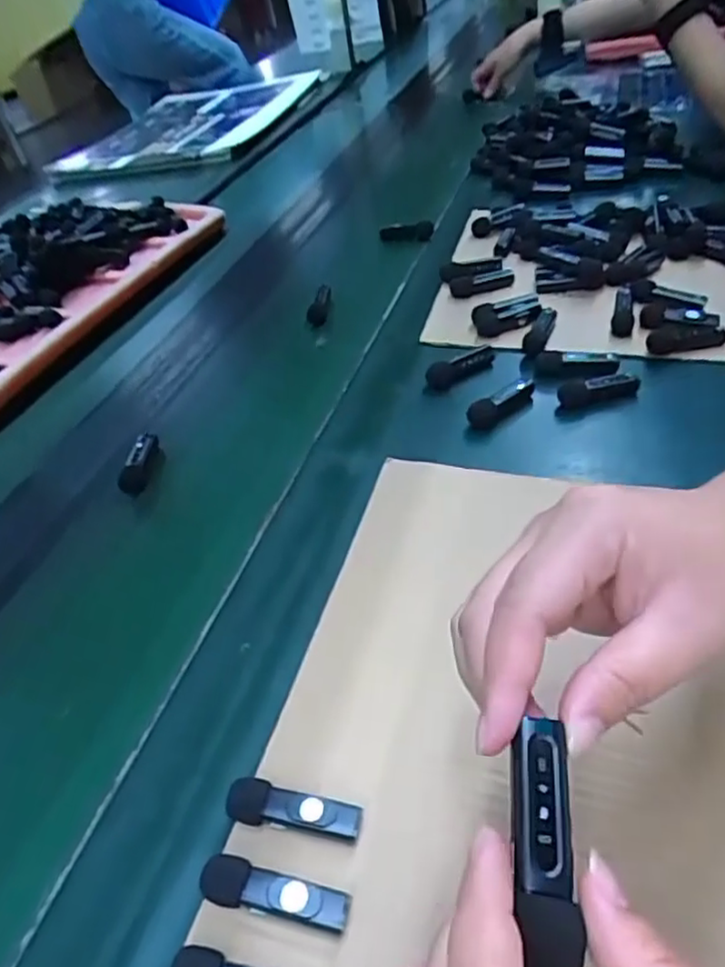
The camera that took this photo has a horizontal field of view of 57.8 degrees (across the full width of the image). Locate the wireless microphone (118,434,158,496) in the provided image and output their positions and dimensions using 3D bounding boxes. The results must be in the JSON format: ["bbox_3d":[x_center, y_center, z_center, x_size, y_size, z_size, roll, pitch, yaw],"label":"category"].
[{"bbox_3d":[-0.183,-0.018,0.537,0.019,0.022,0.056,-1,45,8],"label":"wireless microphone"}]

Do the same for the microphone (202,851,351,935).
[{"bbox_3d":[-0.038,0.178,0.283,0.065,0.018,0.017,7,46,15],"label":"microphone"}]

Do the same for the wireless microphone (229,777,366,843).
[{"bbox_3d":[-0.032,0.154,0.308,0.062,0.019,0.018,3,45,11],"label":"wireless microphone"}]

